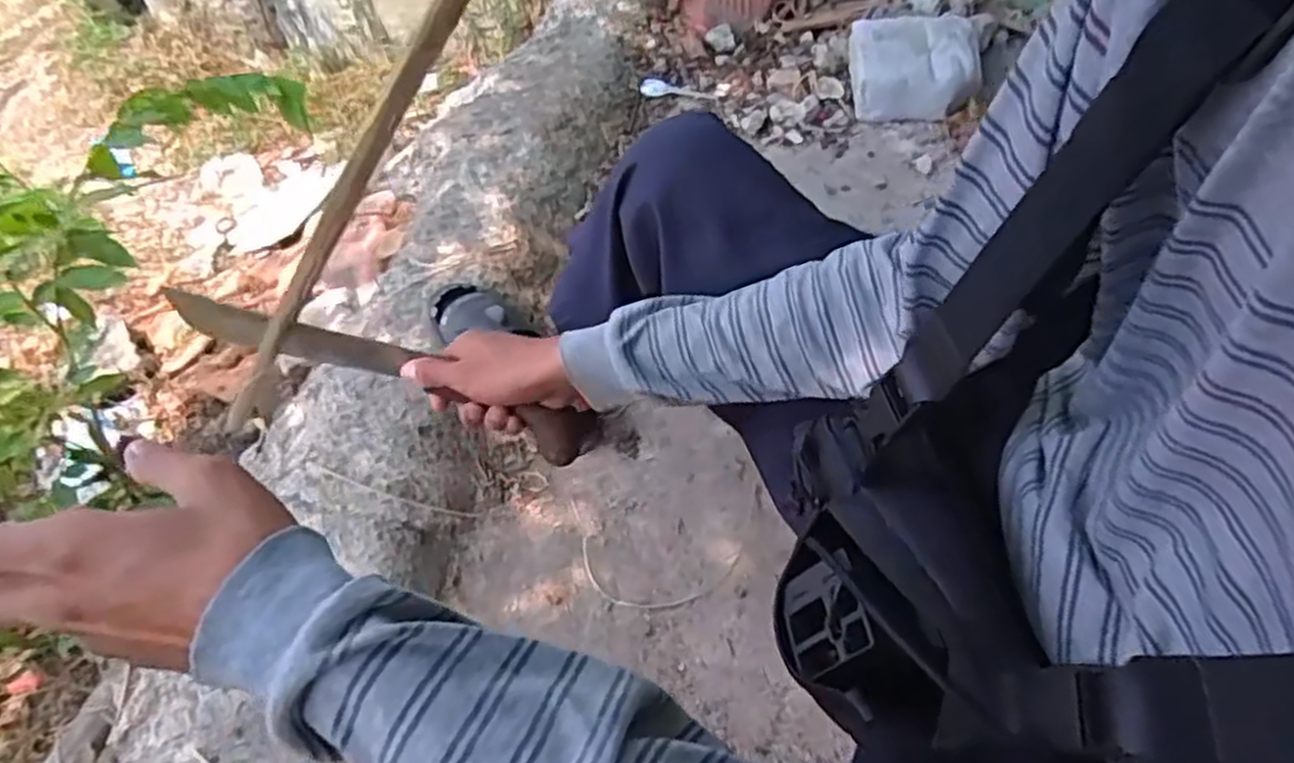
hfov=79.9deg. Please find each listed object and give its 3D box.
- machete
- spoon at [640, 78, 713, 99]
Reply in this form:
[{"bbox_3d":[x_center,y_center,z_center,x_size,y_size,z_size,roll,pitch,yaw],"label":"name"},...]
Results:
[{"bbox_3d":[-0.236,-0.009,0.673,0.406,0.054,0.037,18,56,10],"label":"machete"},{"bbox_3d":[0.059,-0.578,1.530,0.143,0.014,0.041,5,54,3],"label":"spoon"}]

